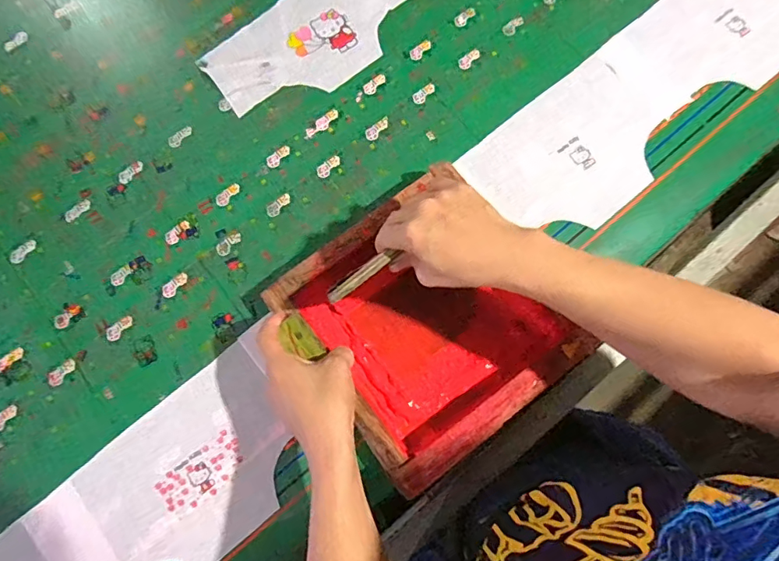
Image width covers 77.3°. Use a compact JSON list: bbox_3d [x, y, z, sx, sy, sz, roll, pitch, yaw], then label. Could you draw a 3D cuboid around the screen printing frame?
[{"bbox_3d":[0.037,0.046,0.522,0.232,0.055,0.254,-37,79,-6],"label":"screen printing frame"}]

